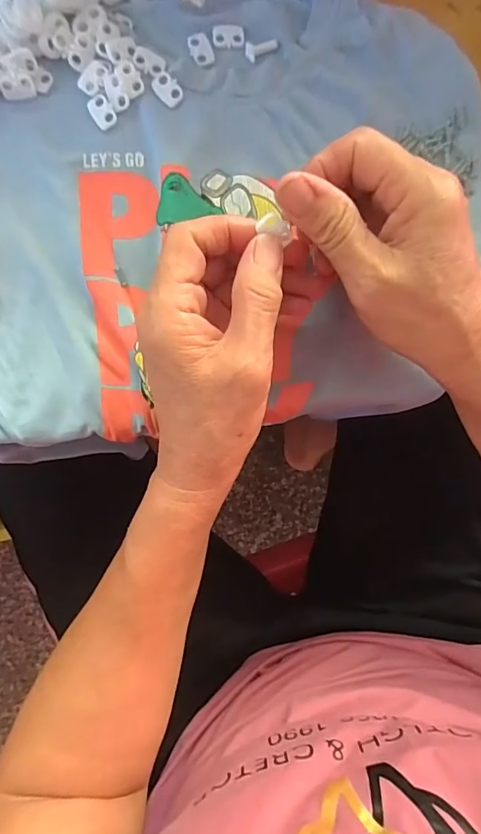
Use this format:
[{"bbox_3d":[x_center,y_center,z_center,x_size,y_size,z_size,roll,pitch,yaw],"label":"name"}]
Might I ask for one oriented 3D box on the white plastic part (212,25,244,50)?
[{"bbox_3d":[-0.007,-0.227,0.273,0.019,0.004,0.014,-4,90,-4],"label":"white plastic part"}]

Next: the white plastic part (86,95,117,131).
[{"bbox_3d":[-0.081,-0.178,0.269,0.013,0.004,0.018,-37,92,-3],"label":"white plastic part"}]

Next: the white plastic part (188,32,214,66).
[{"bbox_3d":[-0.023,-0.218,0.272,0.013,0.004,0.020,-24,91,-4],"label":"white plastic part"}]

